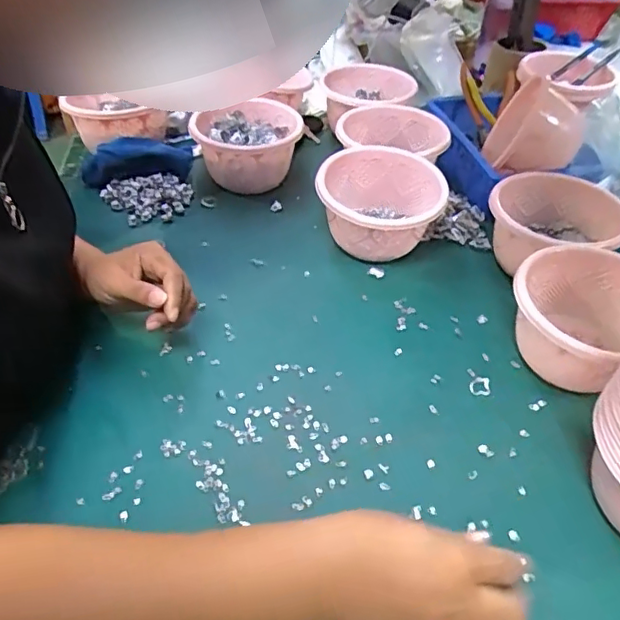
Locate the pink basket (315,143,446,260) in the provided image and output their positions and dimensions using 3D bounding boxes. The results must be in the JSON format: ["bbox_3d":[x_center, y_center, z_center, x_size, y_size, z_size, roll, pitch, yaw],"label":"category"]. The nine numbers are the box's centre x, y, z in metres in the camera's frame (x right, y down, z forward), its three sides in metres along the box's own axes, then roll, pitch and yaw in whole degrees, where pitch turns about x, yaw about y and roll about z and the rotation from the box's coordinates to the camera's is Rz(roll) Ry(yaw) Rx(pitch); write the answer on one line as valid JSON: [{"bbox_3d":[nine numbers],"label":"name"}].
[{"bbox_3d":[0.082,-0.118,0.679,0.145,0.102,0.124,13,45,12],"label":"pink basket"}]

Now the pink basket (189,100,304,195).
[{"bbox_3d":[-0.086,-0.217,0.782,0.139,0.098,0.128,9,44,8],"label":"pink basket"}]

